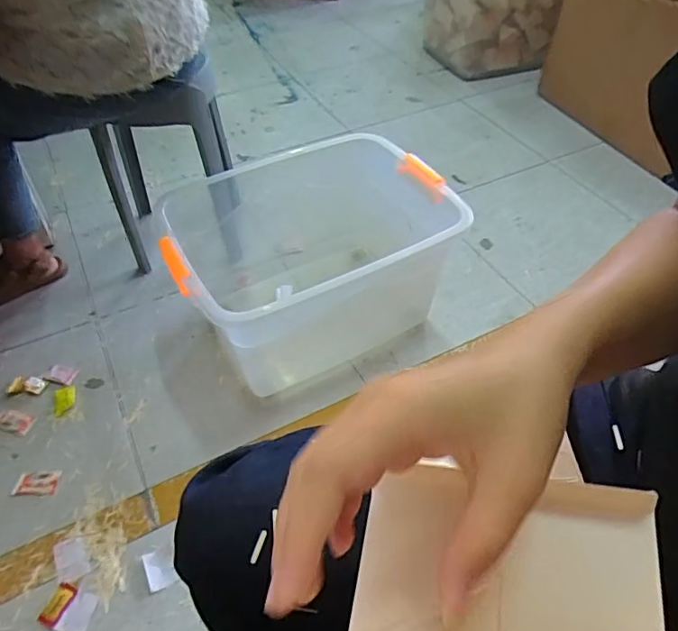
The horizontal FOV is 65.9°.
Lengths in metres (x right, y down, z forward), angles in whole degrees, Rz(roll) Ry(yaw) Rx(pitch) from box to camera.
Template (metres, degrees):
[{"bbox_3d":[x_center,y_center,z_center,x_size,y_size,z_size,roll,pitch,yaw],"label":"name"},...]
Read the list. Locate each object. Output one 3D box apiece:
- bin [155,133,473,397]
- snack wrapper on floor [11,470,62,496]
[{"bbox_3d":[-0.047,-0.116,1.106,0.561,0.317,0.430,-19,53,-15],"label":"bin"},{"bbox_3d":[-0.550,0.303,0.950,0.077,0.008,0.043,-1,50,-1],"label":"snack wrapper on floor"}]

